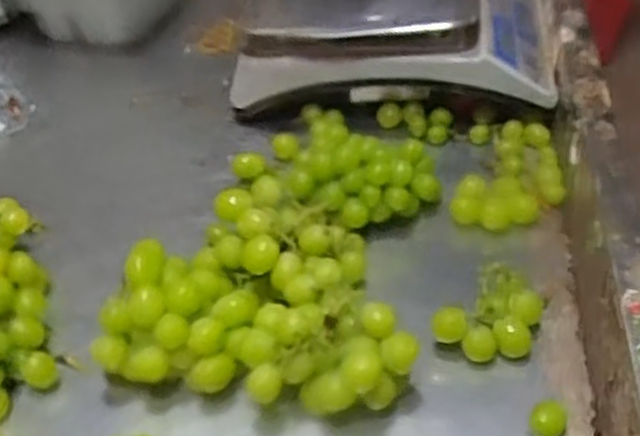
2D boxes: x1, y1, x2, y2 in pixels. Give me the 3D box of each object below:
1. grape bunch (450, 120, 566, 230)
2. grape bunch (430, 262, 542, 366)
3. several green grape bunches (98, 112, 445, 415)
[{"bbox_3d":[0.188,-0.035,0.724,0.082,0.030,0.149,22,47,26],"label":"grape bunch"},{"bbox_3d":[0.129,0.072,0.588,0.066,0.046,0.068,17,45,21],"label":"grape bunch"},{"bbox_3d":[-0.016,0.021,0.628,0.227,0.081,0.268,9,43,13],"label":"several green grape bunches"}]

